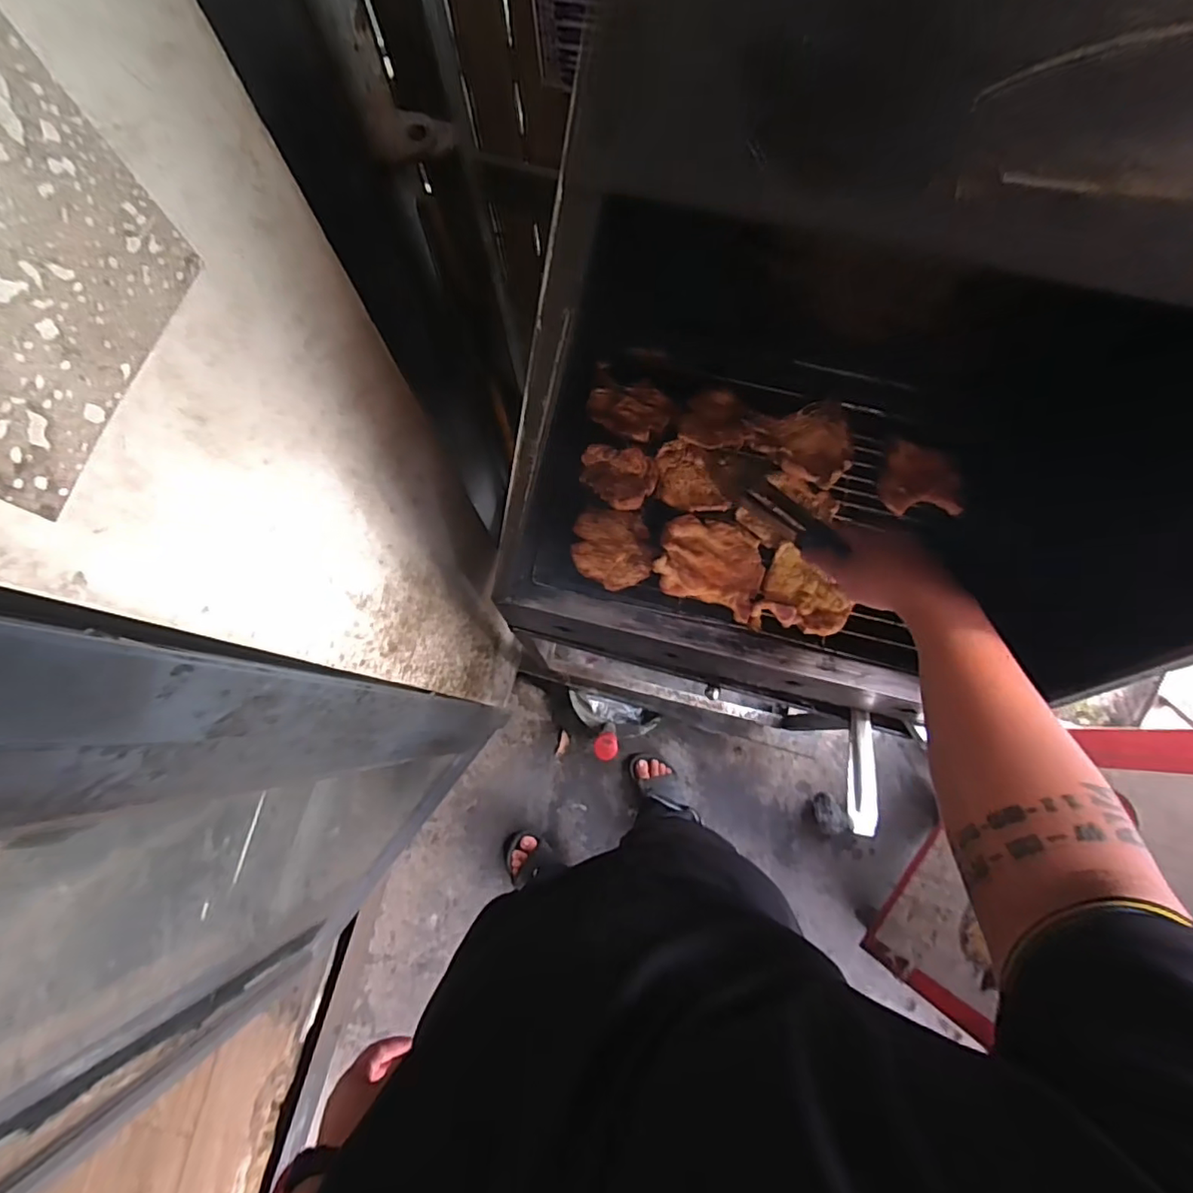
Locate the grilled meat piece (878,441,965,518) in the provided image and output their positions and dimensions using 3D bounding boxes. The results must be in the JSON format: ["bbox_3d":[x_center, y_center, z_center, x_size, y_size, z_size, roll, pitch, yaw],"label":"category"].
[{"bbox_3d":[0.408,-0.146,0.710,0.102,0.020,0.090,1,77,1],"label":"grilled meat piece"}]

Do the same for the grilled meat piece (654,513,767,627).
[{"bbox_3d":[0.137,-0.042,0.667,0.123,0.024,0.107,18,78,5],"label":"grilled meat piece"}]

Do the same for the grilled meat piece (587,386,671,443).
[{"bbox_3d":[0.042,-0.237,0.716,0.103,0.019,0.076,6,77,2],"label":"grilled meat piece"}]

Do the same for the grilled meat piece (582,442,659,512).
[{"bbox_3d":[0.026,-0.152,0.691,0.092,0.018,0.074,36,80,8],"label":"grilled meat piece"}]

